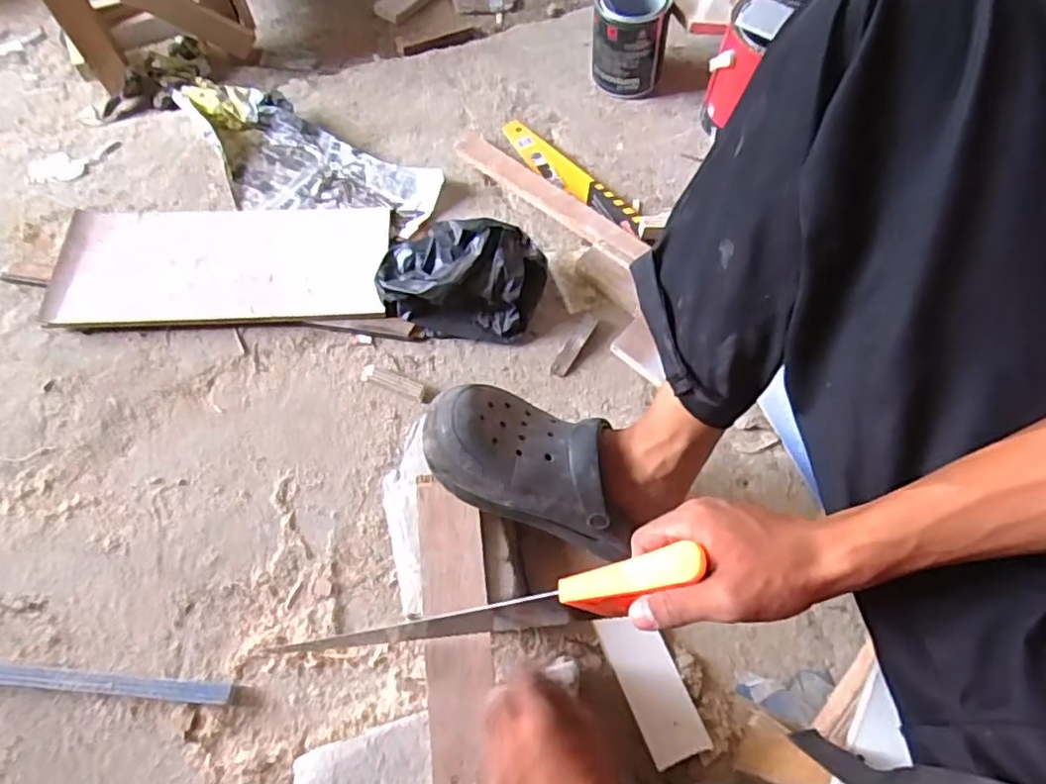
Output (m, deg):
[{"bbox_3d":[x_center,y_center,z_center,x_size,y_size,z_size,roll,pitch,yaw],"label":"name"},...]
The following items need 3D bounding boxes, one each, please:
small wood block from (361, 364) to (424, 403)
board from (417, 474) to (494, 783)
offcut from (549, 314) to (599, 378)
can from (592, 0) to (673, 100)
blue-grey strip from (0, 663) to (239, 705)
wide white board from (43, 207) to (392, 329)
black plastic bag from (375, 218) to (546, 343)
[{"bbox_3d":[-0.153,-0.010,0.751,0.077,0.013,0.020,22,65,8],"label":"small wood block"},{"bbox_3d":[-0.057,0.218,0.554,0.057,0.021,0.296,-5,64,-5],"label":"board"},{"bbox_3d":[0.065,-0.059,0.785,0.020,0.015,0.094,30,66,11],"label":"offcut"},{"bbox_3d":[0.162,-0.534,0.965,0.105,0.130,0.110,1,64,-2],"label":"can"},{"bbox_3d":[-0.402,0.270,0.596,0.259,0.024,0.019,5,64,0],"label":"blue-grey strip"},{"bbox_3d":[-0.376,-0.164,0.807,0.395,0.017,0.190,-1,58,-4],"label":"wide white board"},{"bbox_3d":[-0.076,-0.143,0.772,0.192,0.090,0.126,13,64,3],"label":"black plastic bag"}]

